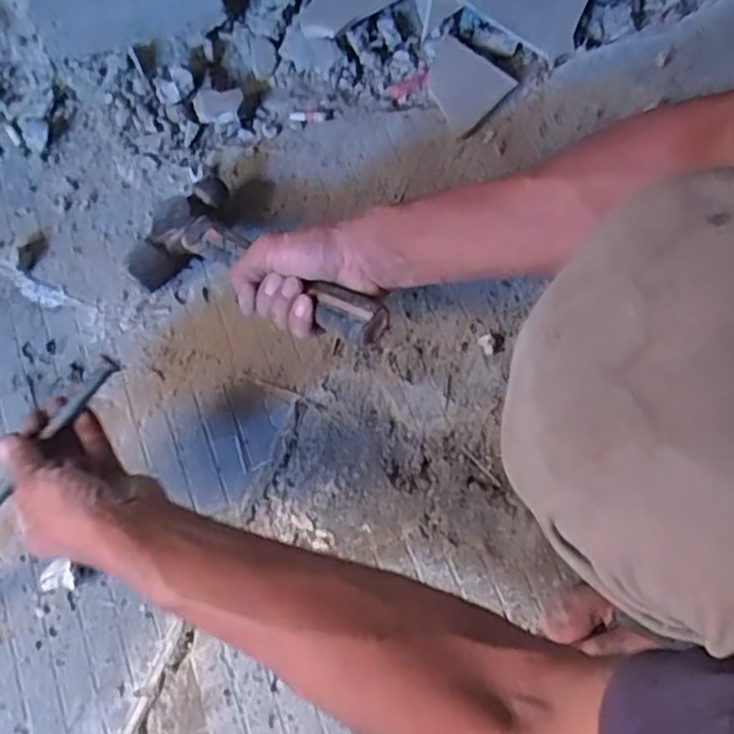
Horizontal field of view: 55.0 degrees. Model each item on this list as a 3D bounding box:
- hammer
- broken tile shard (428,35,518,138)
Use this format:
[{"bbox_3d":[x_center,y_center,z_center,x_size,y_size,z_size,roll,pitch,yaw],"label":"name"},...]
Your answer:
[{"bbox_3d":[-0.088,-0.075,0.564,0.254,0.050,0.112,30,70,34],"label":"hammer"},{"bbox_3d":[0.091,-0.283,0.707,0.088,0.013,0.082,41,74,14],"label":"broken tile shard"}]

